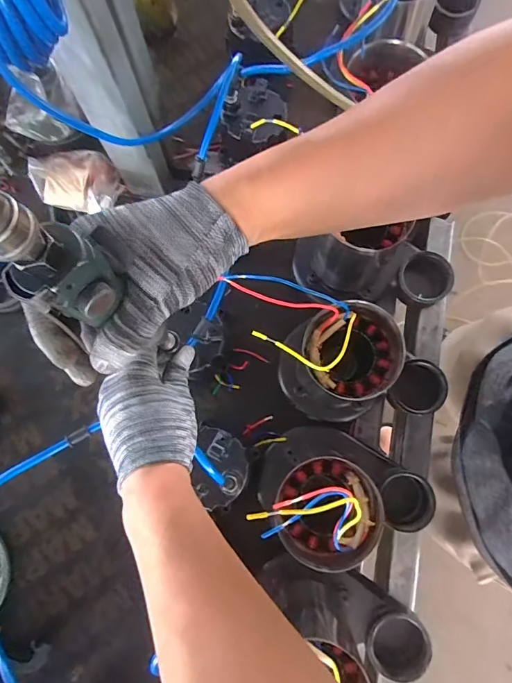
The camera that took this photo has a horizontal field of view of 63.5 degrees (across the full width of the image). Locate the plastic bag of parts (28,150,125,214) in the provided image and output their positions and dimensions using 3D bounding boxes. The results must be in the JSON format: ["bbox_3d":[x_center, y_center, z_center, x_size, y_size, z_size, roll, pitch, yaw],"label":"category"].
[{"bbox_3d":[-0.244,-0.209,0.553,0.121,0.040,0.083,9,79,3],"label":"plastic bag of parts"}]

